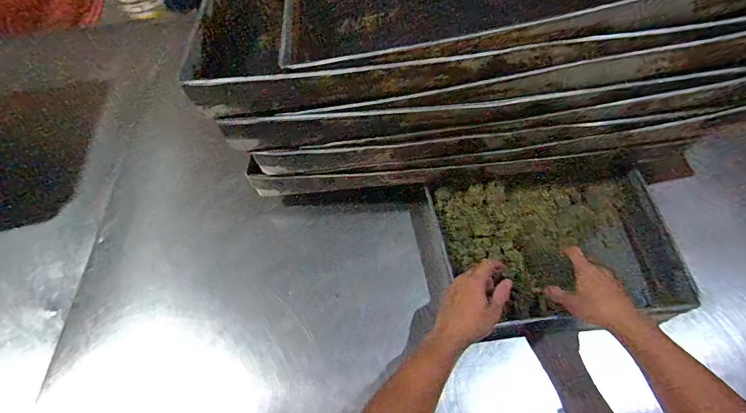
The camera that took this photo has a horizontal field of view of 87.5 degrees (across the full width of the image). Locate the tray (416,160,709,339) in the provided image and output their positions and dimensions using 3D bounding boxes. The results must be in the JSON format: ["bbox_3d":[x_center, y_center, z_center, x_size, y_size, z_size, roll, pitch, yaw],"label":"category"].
[{"bbox_3d":[0.307,0.050,0.670,0.370,0.066,0.304,-5,58,-3],"label":"tray"}]

